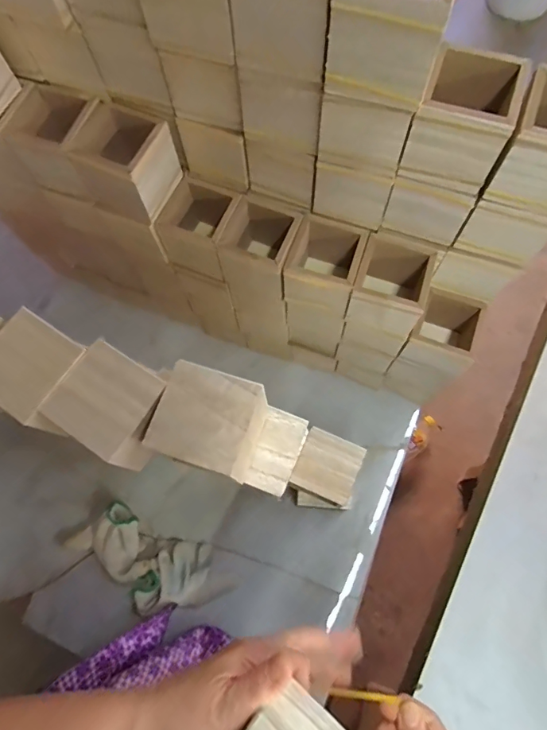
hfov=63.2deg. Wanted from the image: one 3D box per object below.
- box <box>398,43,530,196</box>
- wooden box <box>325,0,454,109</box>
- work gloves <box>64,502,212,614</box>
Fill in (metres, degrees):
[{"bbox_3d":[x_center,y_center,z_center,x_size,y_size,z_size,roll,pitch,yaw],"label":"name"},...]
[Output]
[{"bbox_3d":[0.193,-0.252,0.459,0.091,0.085,0.091,20,74,8],"label":"box"},{"bbox_3d":[0.100,-0.292,0.381,0.098,0.091,0.086,15,73,6],"label":"wooden box"},{"bbox_3d":[-0.239,0.339,0.782,0.262,0.040,0.130,21,74,8],"label":"work gloves"}]

